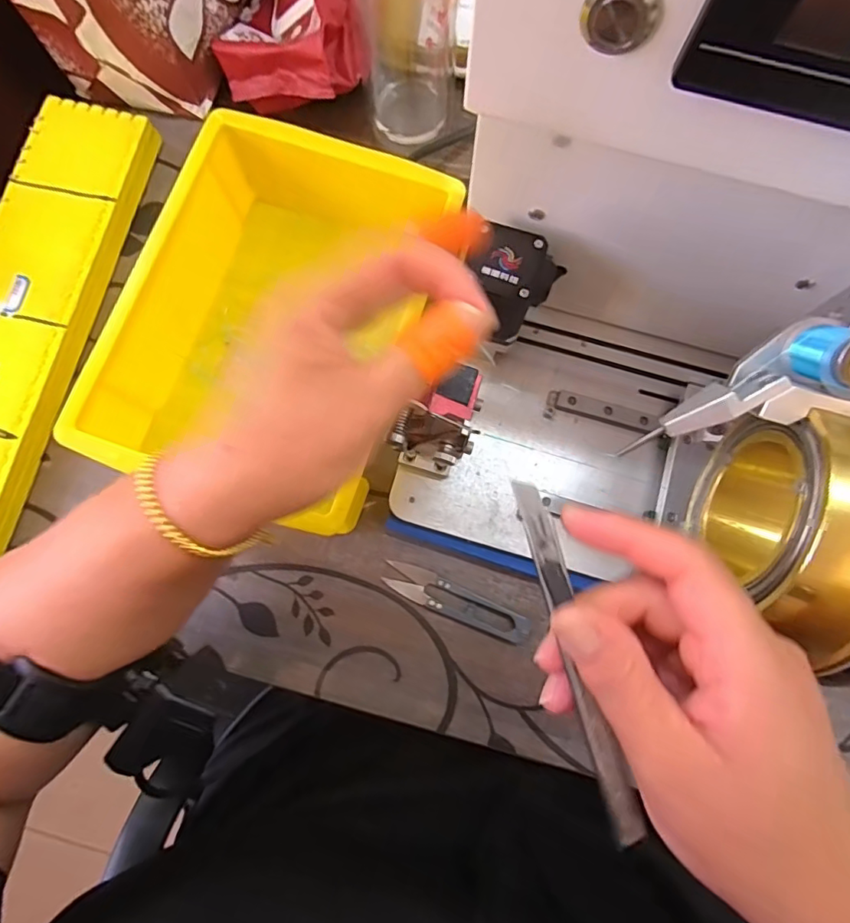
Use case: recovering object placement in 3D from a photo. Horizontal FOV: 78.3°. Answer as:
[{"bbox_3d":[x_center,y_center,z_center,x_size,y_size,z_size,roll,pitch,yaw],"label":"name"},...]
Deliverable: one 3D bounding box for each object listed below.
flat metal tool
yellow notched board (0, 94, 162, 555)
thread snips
[{"bbox_3d":[0.057,0.074,0.193,0.011,0.008,0.137,-16,91,-4],"label":"flat metal tool"},{"bbox_3d":[-0.290,-0.105,0.376,0.093,0.022,0.347,11,79,2],"label":"yellow notched board"},{"bbox_3d":[0.021,0.095,0.352,0.101,0.007,0.023,21,80,4],"label":"thread snips"}]

